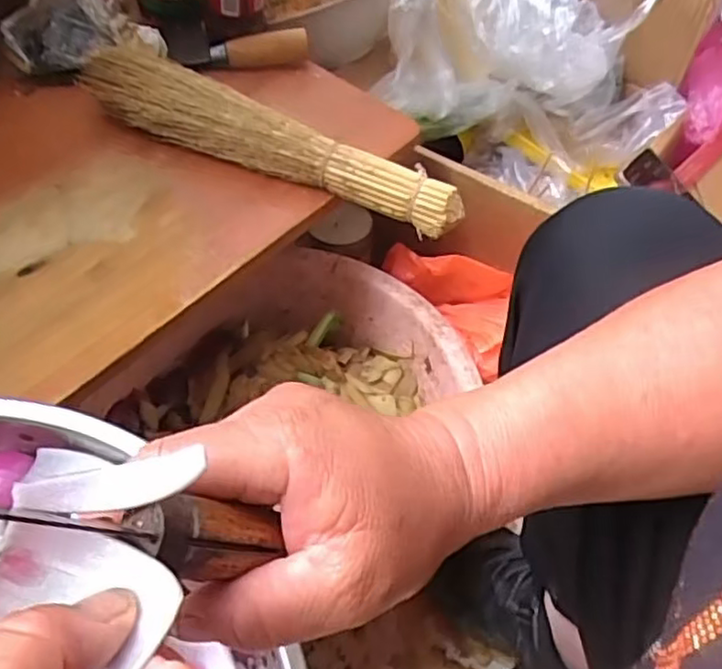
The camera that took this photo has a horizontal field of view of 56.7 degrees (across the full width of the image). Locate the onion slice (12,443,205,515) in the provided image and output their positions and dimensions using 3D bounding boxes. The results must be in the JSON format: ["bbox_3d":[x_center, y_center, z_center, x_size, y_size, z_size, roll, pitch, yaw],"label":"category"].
[{"bbox_3d":[-0.069,0.041,0.187,0.050,0.012,0.011,-9,52,-3],"label":"onion slice"}]

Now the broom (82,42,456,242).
[{"bbox_3d":[-0.078,-0.171,0.584,0.340,0.067,0.047,20,52,10],"label":"broom"}]

